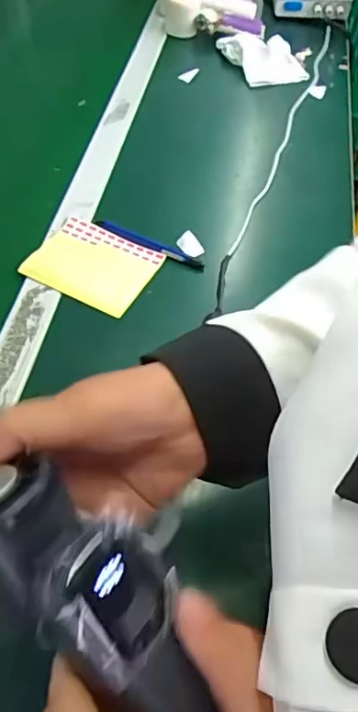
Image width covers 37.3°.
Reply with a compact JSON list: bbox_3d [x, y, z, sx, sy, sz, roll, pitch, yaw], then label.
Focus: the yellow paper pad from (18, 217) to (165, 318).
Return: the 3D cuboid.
[{"bbox_3d":[-0.091,-0.098,0.558,0.123,0.010,0.097,24,56,13],"label":"yellow paper pad"}]

